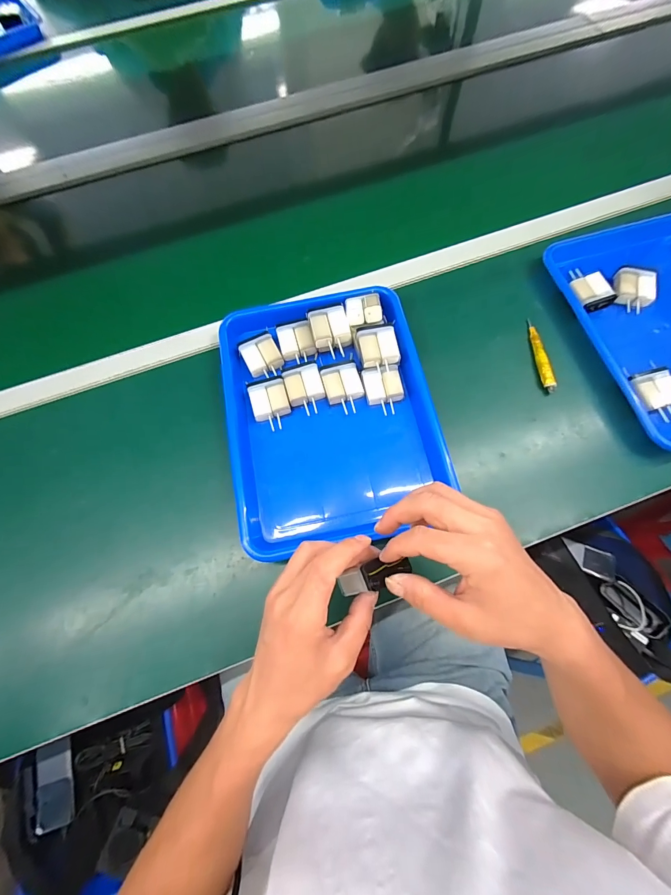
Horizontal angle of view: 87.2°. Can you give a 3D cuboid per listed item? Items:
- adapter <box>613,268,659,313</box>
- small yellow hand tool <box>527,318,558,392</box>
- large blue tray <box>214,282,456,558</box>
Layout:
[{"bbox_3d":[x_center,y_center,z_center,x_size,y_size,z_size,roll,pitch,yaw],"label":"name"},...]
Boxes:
[{"bbox_3d":[0.420,-0.221,0.497,0.047,0.030,0.058,12,71,6],"label":"adapter"},{"bbox_3d":[0.282,-0.128,0.483,0.018,0.009,0.114,-3,70,1],"label":"small yellow hand tool"},{"bbox_3d":[-0.008,-0.049,0.444,0.243,0.065,0.315,-12,70,-2],"label":"large blue tray"}]

